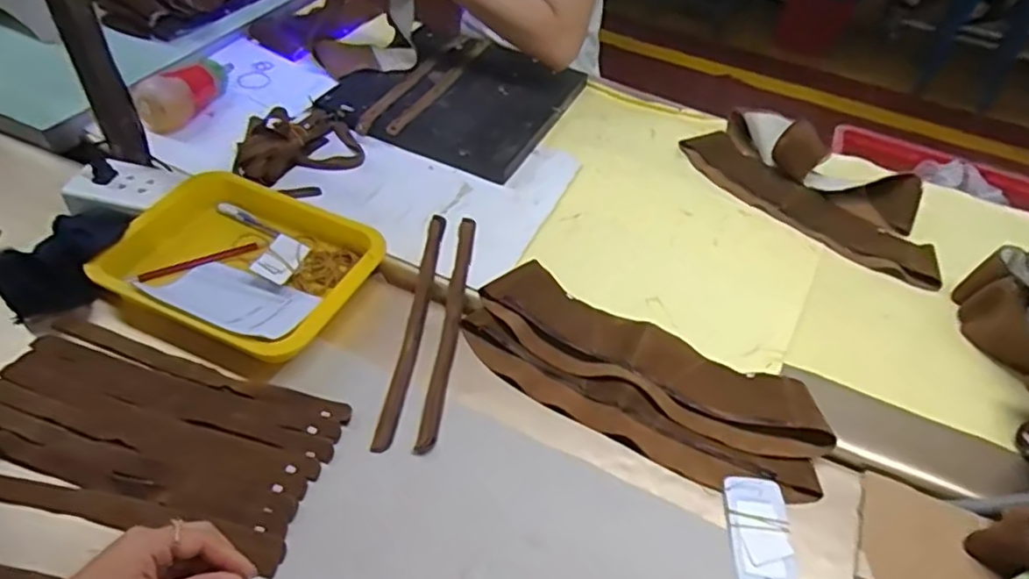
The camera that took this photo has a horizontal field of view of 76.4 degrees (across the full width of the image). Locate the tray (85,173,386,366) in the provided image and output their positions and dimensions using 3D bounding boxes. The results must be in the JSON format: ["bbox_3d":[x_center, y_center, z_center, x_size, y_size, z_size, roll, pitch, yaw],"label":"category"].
[{"bbox_3d":[-0.286,-0.031,0.701,0.246,0.044,0.203,23,50,14],"label":"tray"}]

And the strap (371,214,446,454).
[{"bbox_3d":[-0.105,0.030,0.691,0.018,0.010,0.310,7,47,0],"label":"strap"}]

